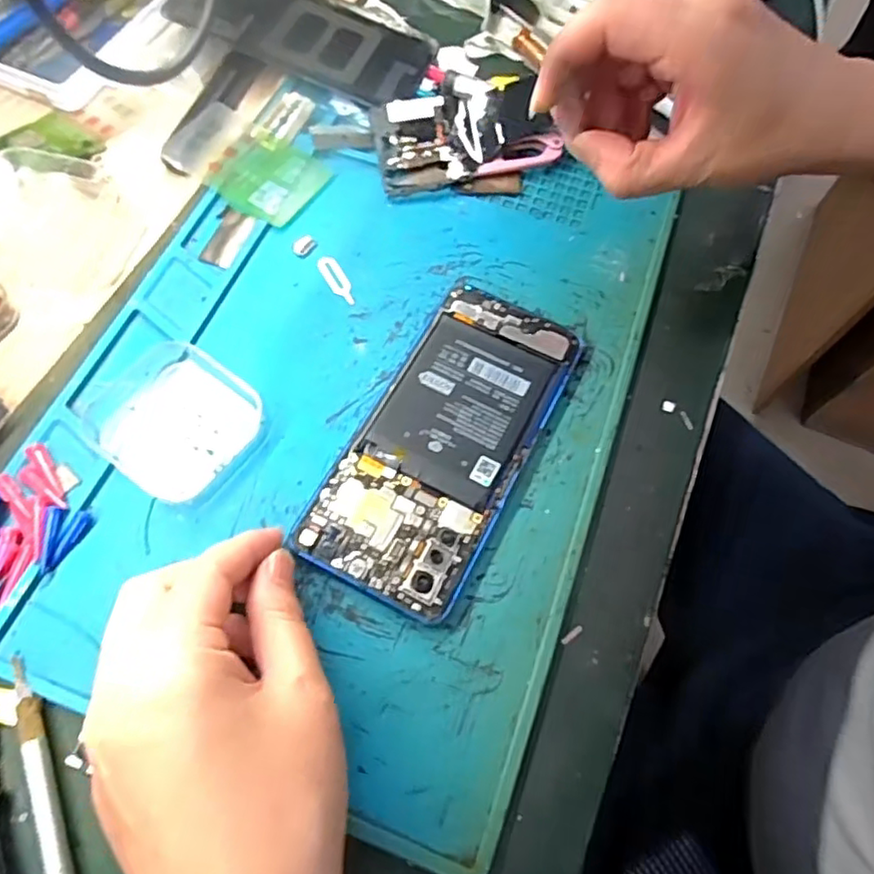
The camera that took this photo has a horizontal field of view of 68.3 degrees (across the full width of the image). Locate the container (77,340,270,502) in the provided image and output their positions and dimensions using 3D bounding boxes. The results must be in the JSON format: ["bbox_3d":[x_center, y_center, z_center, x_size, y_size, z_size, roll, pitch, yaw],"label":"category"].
[{"bbox_3d":[-0.120,-0.011,0.293,0.070,0.012,0.067,37,68,13],"label":"container"}]

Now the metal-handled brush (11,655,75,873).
[{"bbox_3d":[-0.131,0.145,0.222,0.009,0.007,0.141,-21,68,-13],"label":"metal-handled brush"}]

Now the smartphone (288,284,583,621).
[{"bbox_3d":[0.005,0.000,0.296,0.071,0.009,0.156,27,67,9],"label":"smartphone"}]

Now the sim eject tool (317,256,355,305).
[{"bbox_3d":[-0.052,-0.082,0.335,0.010,0.004,0.033,-29,70,-15],"label":"sim eject tool"}]

